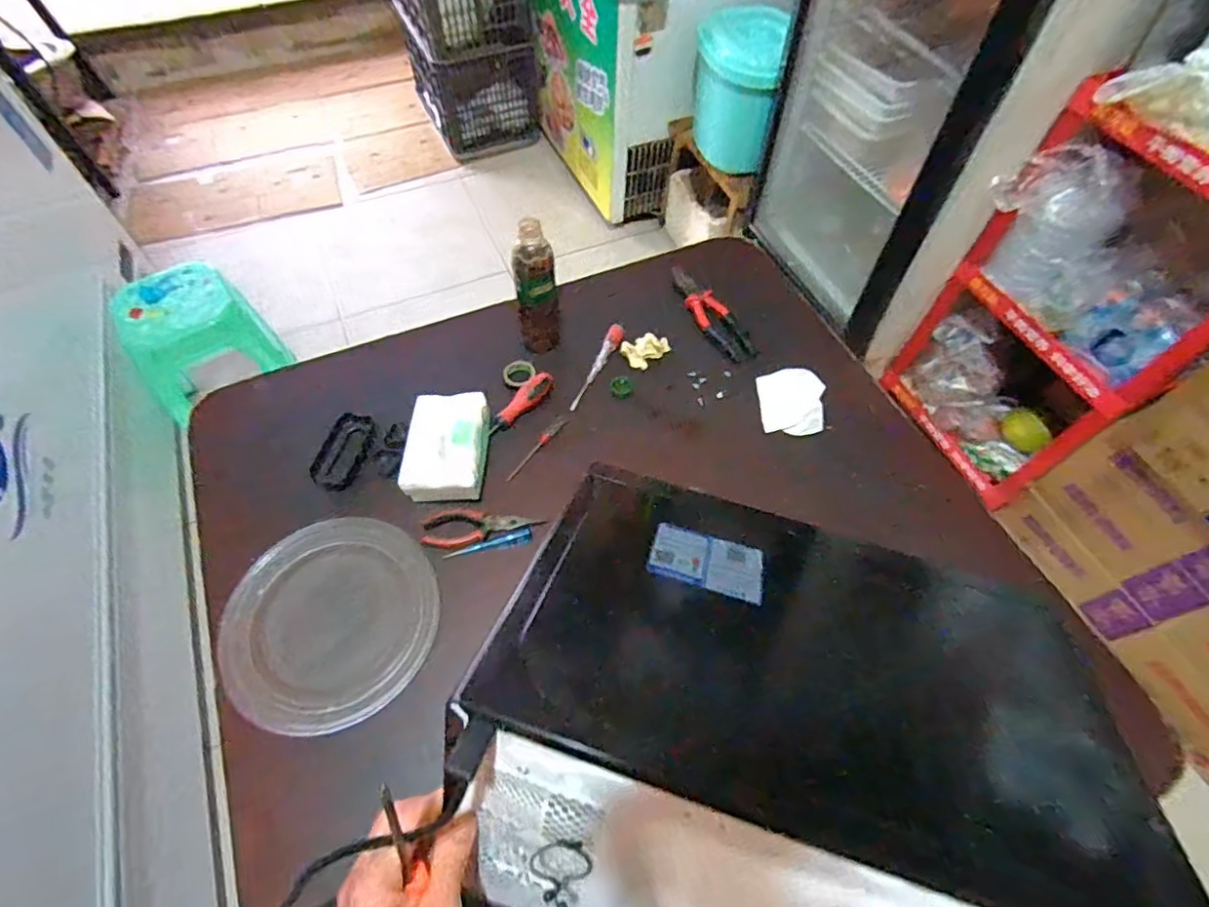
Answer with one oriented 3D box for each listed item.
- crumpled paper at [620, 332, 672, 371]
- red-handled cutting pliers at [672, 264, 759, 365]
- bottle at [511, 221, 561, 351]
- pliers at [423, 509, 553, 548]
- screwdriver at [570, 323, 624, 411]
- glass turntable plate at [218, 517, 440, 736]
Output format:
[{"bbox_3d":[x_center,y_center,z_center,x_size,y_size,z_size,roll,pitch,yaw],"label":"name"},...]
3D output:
[{"bbox_3d":[0.061,-0.164,0.914,0.064,0.019,0.053,-37,66,-21],"label":"crumpled paper"},{"bbox_3d":[0.178,-0.228,0.957,0.066,0.023,0.203,-22,61,-14],"label":"red-handled cutting pliers"},{"bbox_3d":[-0.093,-0.227,0.839,0.064,0.190,0.076,-5,58,-4],"label":"bottle"},{"bbox_3d":[-0.157,0.097,0.762,0.150,0.010,0.051,-1,58,-2],"label":"pliers"},{"bbox_3d":[-0.009,-0.132,0.899,0.025,0.023,0.160,20,60,11],"label":"screwdriver"},{"bbox_3d":[-0.322,0.190,0.693,0.250,0.025,0.237,1,58,-1],"label":"glass turntable plate"}]

